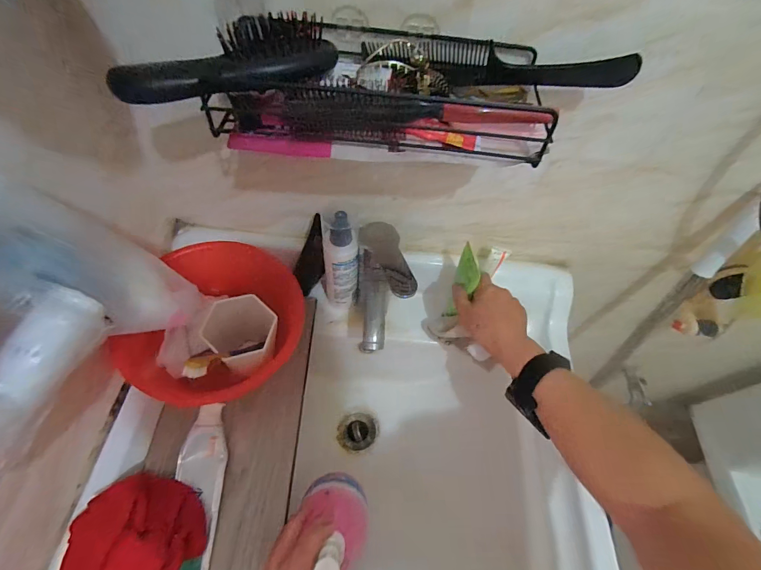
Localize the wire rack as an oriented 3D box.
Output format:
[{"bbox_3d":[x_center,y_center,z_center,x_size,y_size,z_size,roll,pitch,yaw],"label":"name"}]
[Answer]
[{"bbox_3d":[0.002,-0.164,0.315,0.272,0.055,0.110,6,58,0],"label":"wire rack"}]

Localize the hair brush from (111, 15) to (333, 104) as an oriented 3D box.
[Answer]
[{"bbox_3d":[-0.116,-0.171,0.278,0.163,0.036,0.033,-22,62,-17],"label":"hair brush"}]

